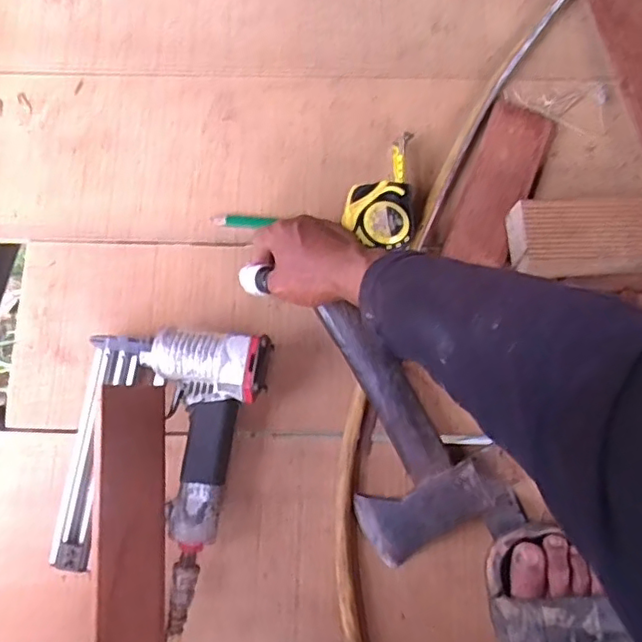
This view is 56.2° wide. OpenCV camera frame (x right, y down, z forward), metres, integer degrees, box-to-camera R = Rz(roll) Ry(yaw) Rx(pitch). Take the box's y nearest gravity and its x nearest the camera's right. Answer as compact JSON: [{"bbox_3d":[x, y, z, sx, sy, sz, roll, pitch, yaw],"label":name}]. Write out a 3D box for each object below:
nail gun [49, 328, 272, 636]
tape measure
[{"bbox_3d":[-0.157,0.121,0.545,0.159,0.060,0.255,17,78,3],"label":"nail gun"},{"bbox_3d":[0.057,-0.130,0.603,0.069,0.046,0.138,1,77,0],"label":"tape measure"}]

